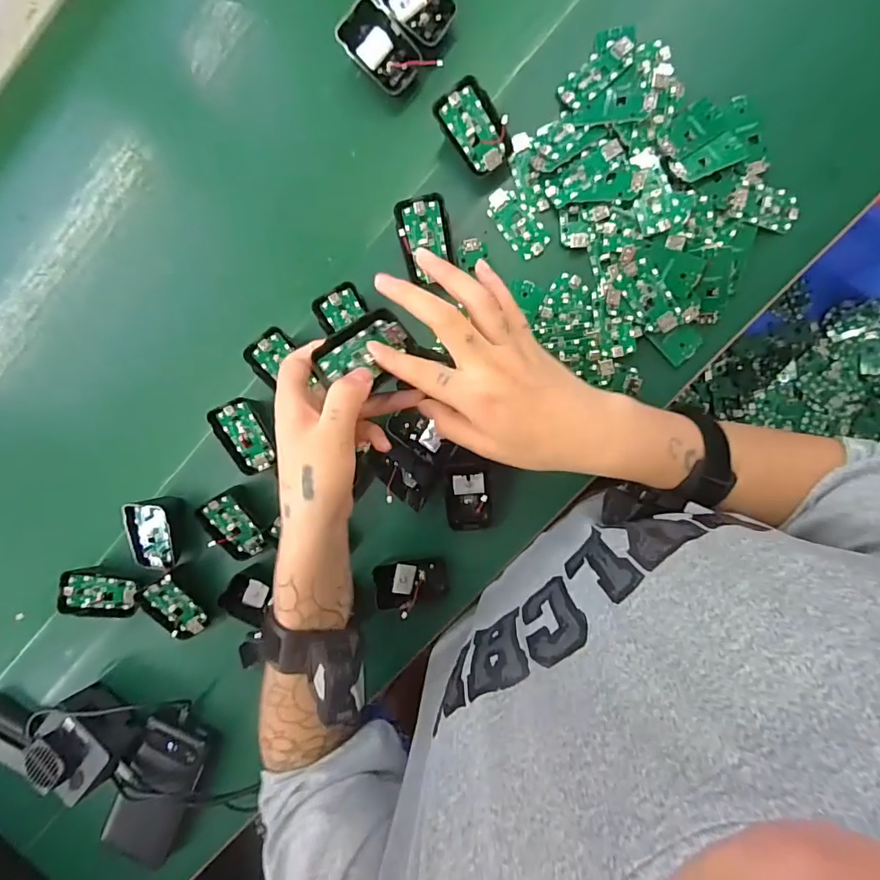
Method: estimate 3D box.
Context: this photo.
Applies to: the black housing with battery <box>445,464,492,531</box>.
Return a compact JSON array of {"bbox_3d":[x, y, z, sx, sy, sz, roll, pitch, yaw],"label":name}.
[{"bbox_3d":[0.026,0.053,0.438,0.040,0.018,0.062,-1,93,8],"label":"black housing with battery"}]

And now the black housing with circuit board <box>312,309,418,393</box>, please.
[{"bbox_3d":[-0.049,-0.057,0.325,0.070,0.008,0.044,-38,100,-25],"label":"black housing with circuit board"}]

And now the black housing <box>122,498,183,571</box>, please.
[{"bbox_3d":[-0.272,0.091,0.475,0.044,0.047,0.069,-1,93,8],"label":"black housing"}]

